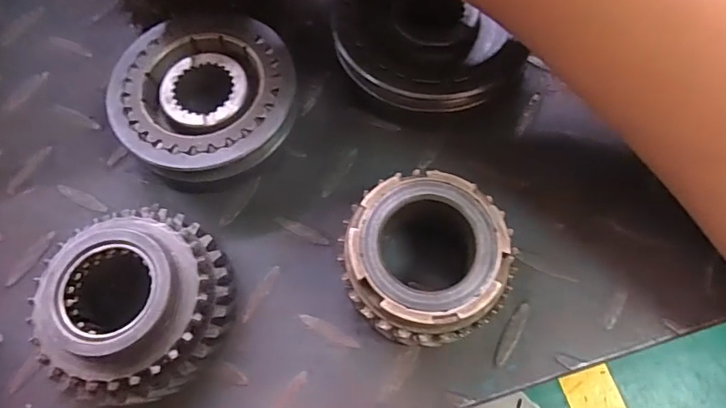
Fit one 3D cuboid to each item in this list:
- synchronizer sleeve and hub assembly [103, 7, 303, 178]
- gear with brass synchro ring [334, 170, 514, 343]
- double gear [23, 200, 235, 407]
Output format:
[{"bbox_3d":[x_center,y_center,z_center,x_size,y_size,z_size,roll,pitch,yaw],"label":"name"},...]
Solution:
[{"bbox_3d":[-0.060,-0.040,0.188,0.067,0.023,0.068,-1,69,2],"label":"synchronizer sleeve and hub assembly"},{"bbox_3d":[0.020,0.019,0.160,0.053,0.028,0.053,0,70,1],"label":"gear with brass synchro ring"},{"bbox_3d":[-0.073,0.032,0.156,0.052,0.029,0.058,32,74,12],"label":"double gear"}]

